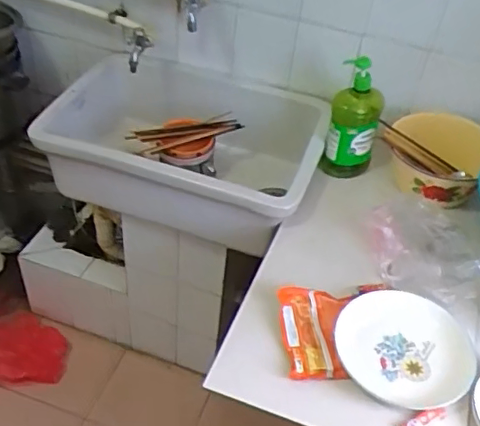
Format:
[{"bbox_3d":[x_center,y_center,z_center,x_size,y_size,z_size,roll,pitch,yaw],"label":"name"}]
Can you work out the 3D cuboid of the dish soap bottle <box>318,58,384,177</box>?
[{"bbox_3d":[0.247,-0.192,1.241,0.107,0.248,0.084,14,44,8],"label":"dish soap bottle"}]

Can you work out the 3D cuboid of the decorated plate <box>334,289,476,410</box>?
[{"bbox_3d":[0.271,0.218,0.949,0.208,0.027,0.218,4,43,-3],"label":"decorated plate"}]

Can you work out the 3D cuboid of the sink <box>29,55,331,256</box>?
[{"bbox_3d":[-0.139,-0.158,1.378,0.640,0.208,0.395,16,44,9],"label":"sink"}]

